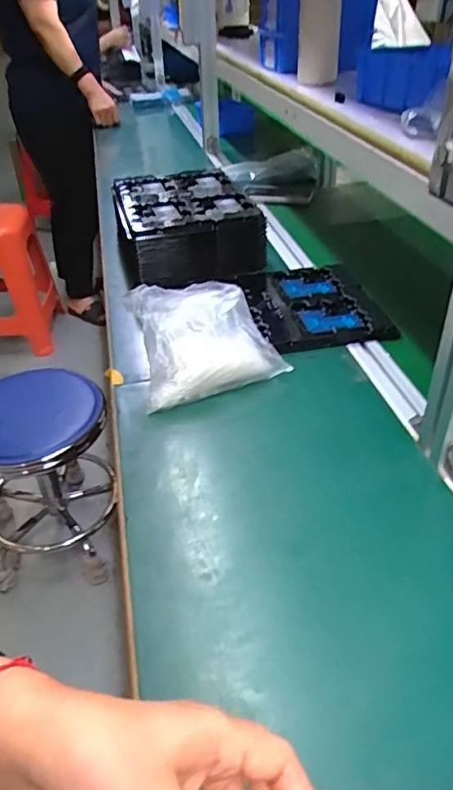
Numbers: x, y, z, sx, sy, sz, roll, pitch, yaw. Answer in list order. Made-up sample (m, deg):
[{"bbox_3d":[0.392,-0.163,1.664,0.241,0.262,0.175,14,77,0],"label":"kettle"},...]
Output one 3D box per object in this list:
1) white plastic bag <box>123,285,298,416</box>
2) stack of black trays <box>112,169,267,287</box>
[{"bbox_3d":[-0.028,-0.067,0.646,0.161,0.090,0.117,-15,39,-18],"label":"white plastic bag"},{"bbox_3d":[-0.071,-0.300,0.947,0.214,0.092,0.282,-10,38,-12],"label":"stack of black trays"}]

